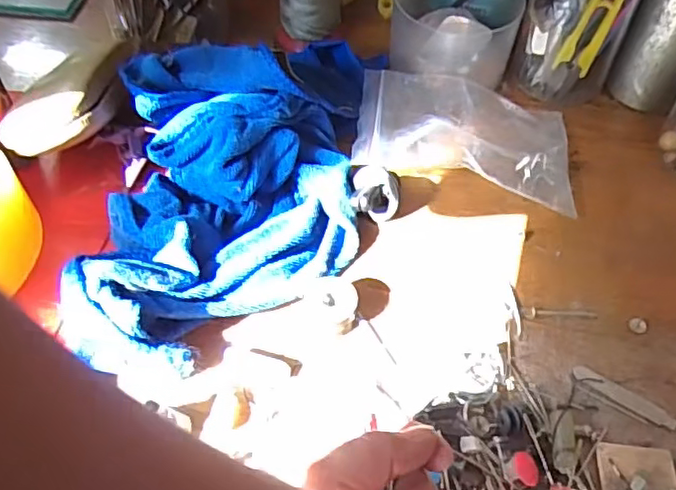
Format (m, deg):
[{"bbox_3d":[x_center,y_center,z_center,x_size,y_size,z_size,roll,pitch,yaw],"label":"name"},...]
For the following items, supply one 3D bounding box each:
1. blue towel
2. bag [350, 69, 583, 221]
[{"bbox_3d":[-0.061,-0.052,0.386,0.146,0.069,0.273,4,51,1],"label":"blue towel"},{"bbox_3d":[0.088,-0.078,0.433,0.146,0.035,0.108,7,51,4],"label":"bag"}]

